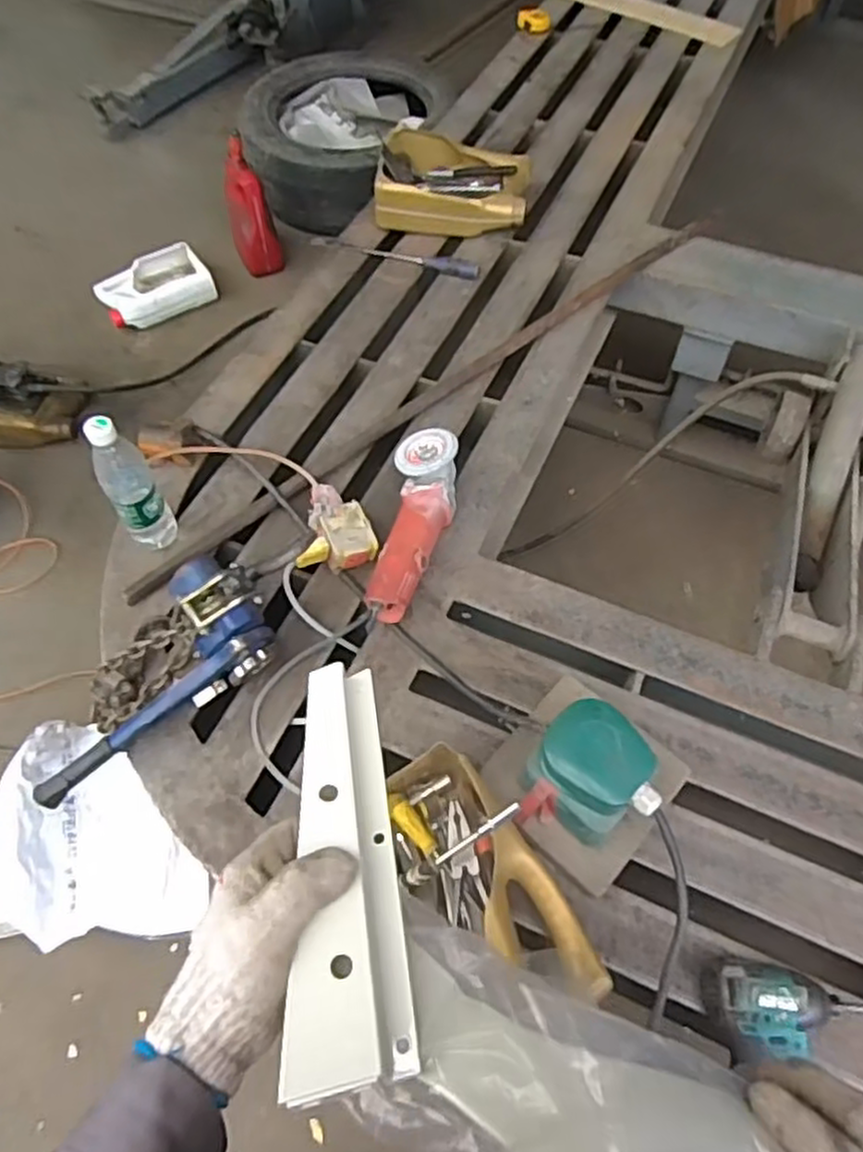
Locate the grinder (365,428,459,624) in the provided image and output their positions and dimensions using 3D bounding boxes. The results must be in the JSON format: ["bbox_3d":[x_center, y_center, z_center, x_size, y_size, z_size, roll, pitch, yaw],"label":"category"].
[{"bbox_3d":[-0.020,-0.069,1.015,0.092,0.085,0.283,7,57,6],"label":"grinder"}]

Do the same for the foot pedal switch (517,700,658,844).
[{"bbox_3d":[0.173,0.205,0.773,0.125,0.097,0.102,37,65,22],"label":"foot pedal switch"}]

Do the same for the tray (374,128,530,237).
[{"bbox_3d":[0.044,-0.773,1.447,0.300,0.093,0.256,6,58,3],"label":"tray"}]

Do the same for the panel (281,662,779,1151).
[{"bbox_3d":[0.072,0.276,0.413,0.503,0.083,0.173,40,65,10],"label":"panel"}]

